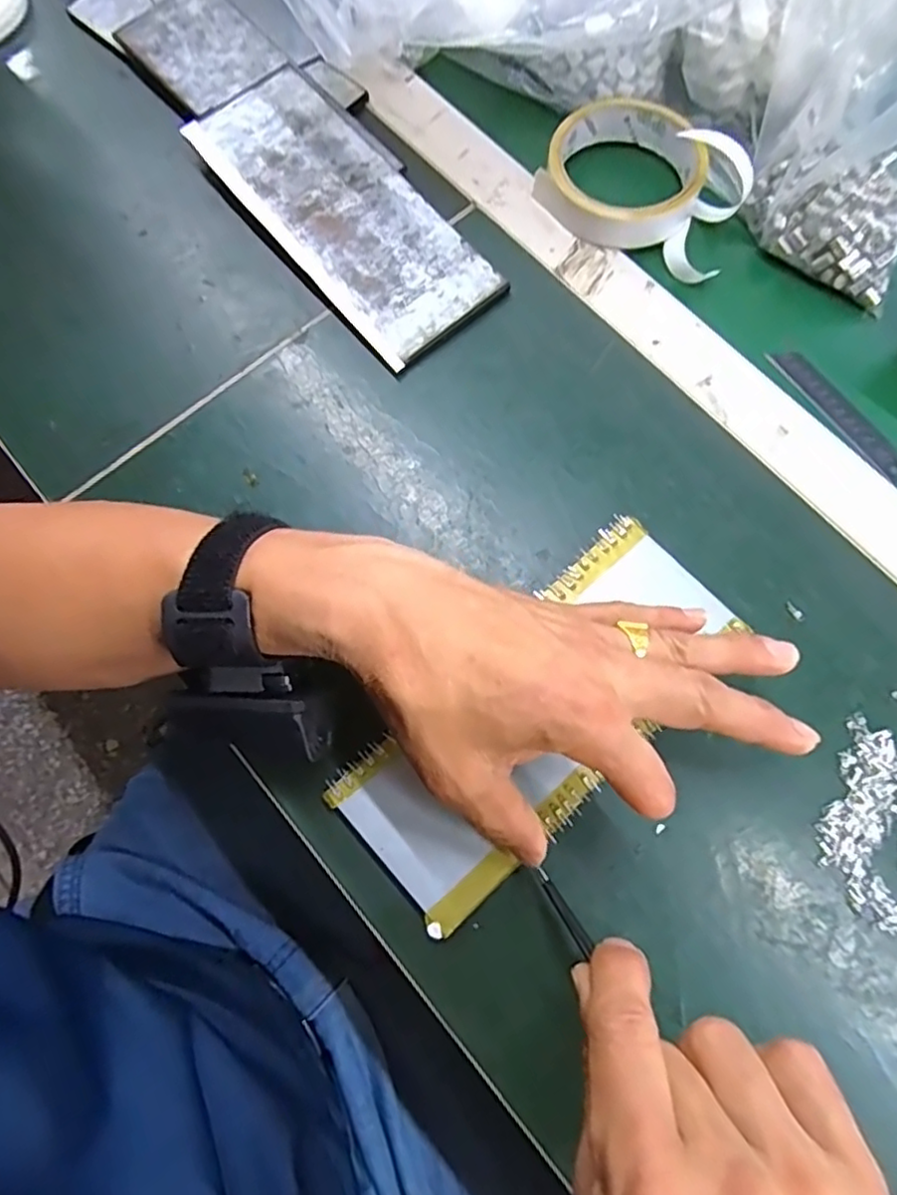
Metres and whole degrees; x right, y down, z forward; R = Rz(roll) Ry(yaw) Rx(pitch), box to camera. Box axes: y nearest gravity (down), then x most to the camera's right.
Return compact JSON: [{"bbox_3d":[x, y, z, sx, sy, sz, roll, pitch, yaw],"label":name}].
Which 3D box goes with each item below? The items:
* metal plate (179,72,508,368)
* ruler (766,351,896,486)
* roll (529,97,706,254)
[{"bbox_3d":[-0.061,-0.225,0.373,0.085,0.006,0.200,-40,83,-9],"label":"metal plate"},{"bbox_3d":[0.218,-0.101,0.354,0.020,0.004,0.100,-31,74,-12],"label":"ruler"},{"bbox_3d":[0.105,-0.250,0.373,0.087,0.024,0.093,0,74,1],"label":"roll"}]

